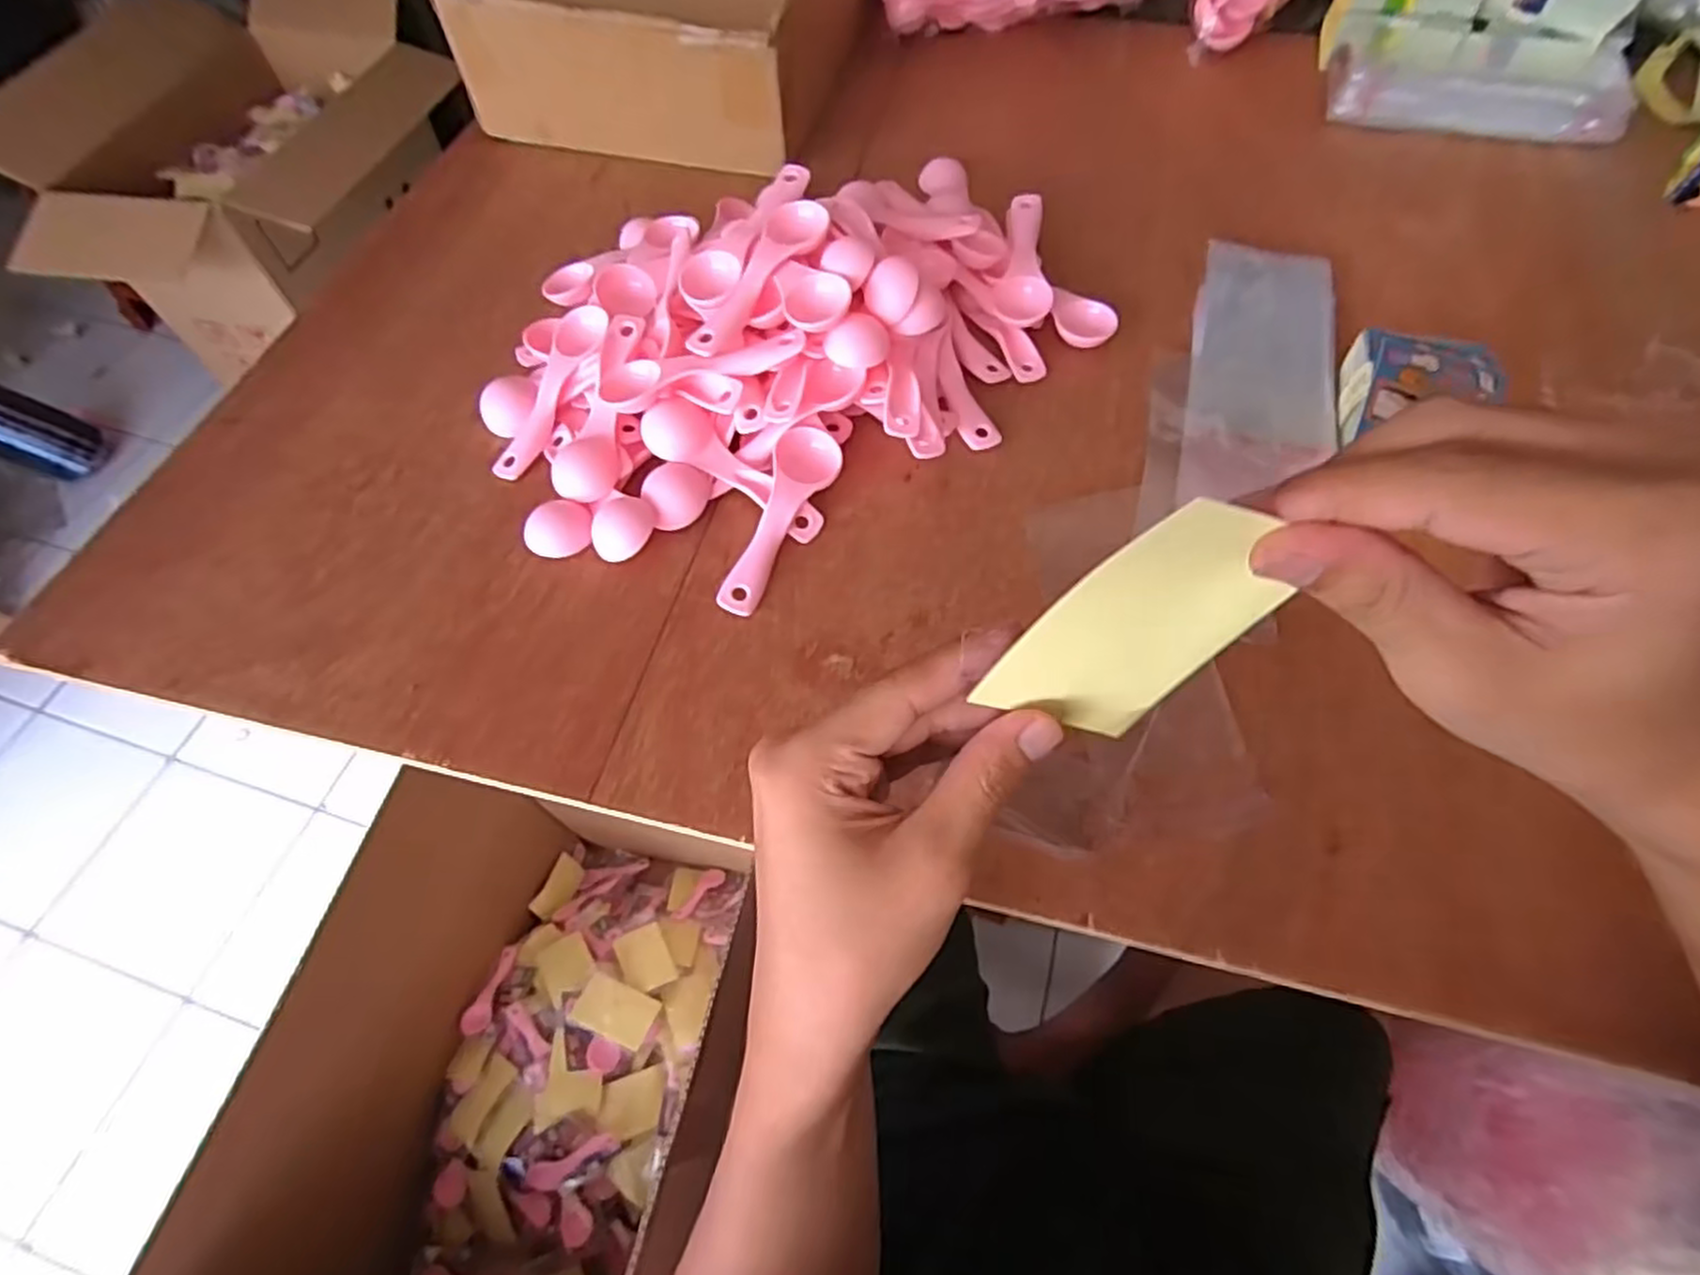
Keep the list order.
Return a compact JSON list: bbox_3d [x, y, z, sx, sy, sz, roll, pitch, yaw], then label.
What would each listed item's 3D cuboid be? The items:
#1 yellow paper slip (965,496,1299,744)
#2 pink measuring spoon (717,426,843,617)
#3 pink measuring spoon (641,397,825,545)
[{"bbox_3d":[0.083,-0.002,0.213,0.062,0.090,0.007,10,51,-23],"label":"yellow paper slip"},{"bbox_3d":[-0.037,-0.064,0.399,0.033,0.020,0.112,18,62,11],"label":"pink measuring spoon"},{"bbox_3d":[-0.063,-0.092,0.411,0.113,0.014,0.032,36,67,6],"label":"pink measuring spoon"}]

